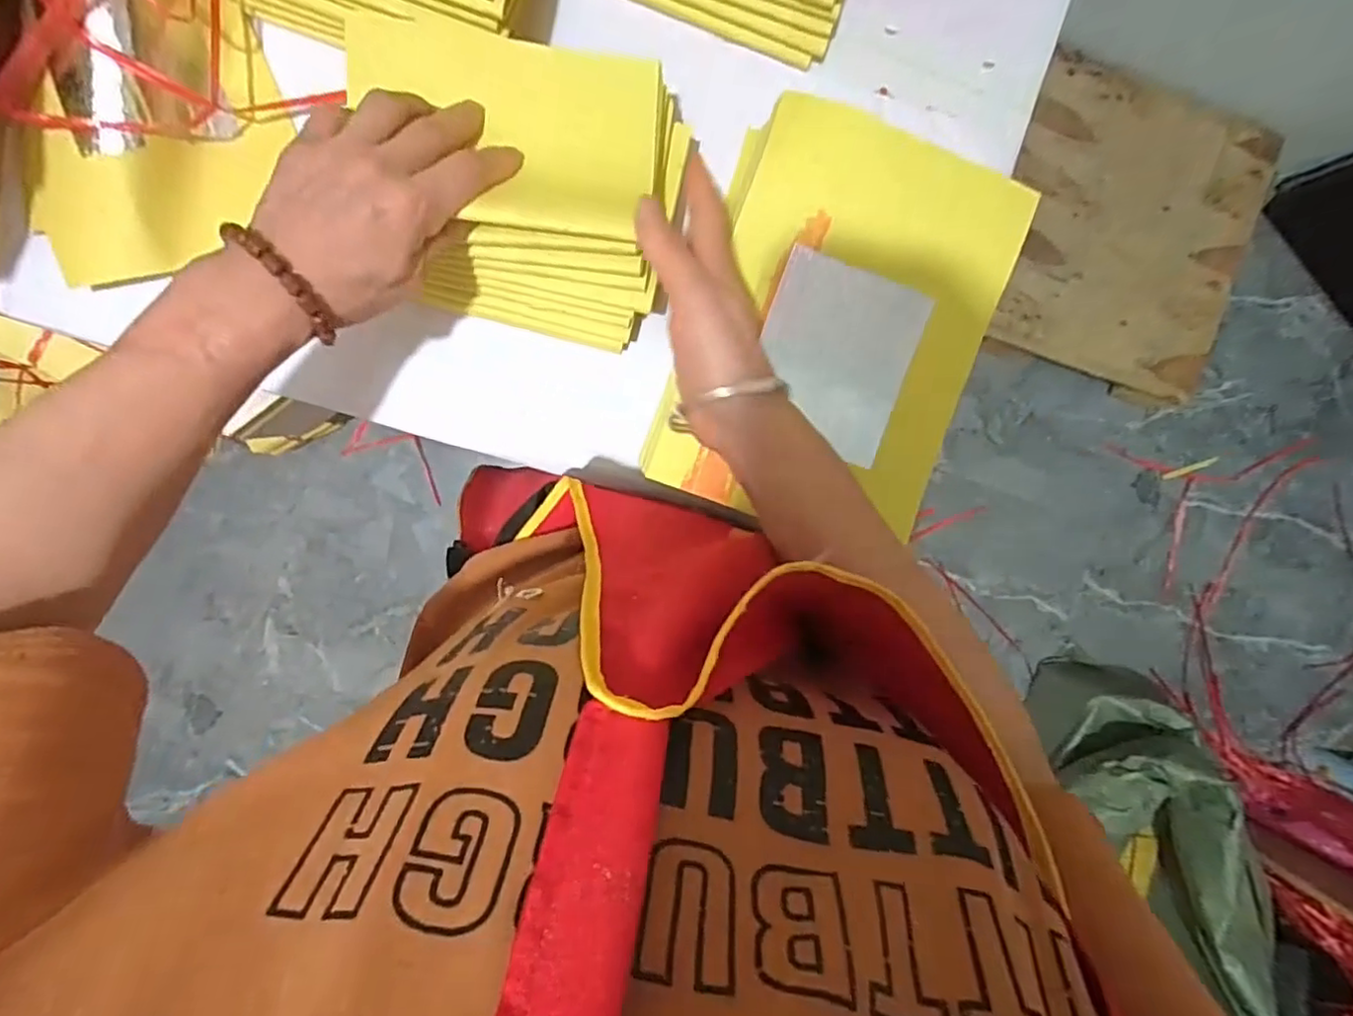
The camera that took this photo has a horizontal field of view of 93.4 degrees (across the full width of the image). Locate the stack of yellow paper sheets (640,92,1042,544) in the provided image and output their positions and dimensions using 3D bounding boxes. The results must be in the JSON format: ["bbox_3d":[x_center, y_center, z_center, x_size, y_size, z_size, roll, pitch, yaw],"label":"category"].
[{"bbox_3d":[0.094,-0.100,0.369,0.166,0.019,0.222,18,94,-6],"label":"stack of yellow paper sheets"}]

